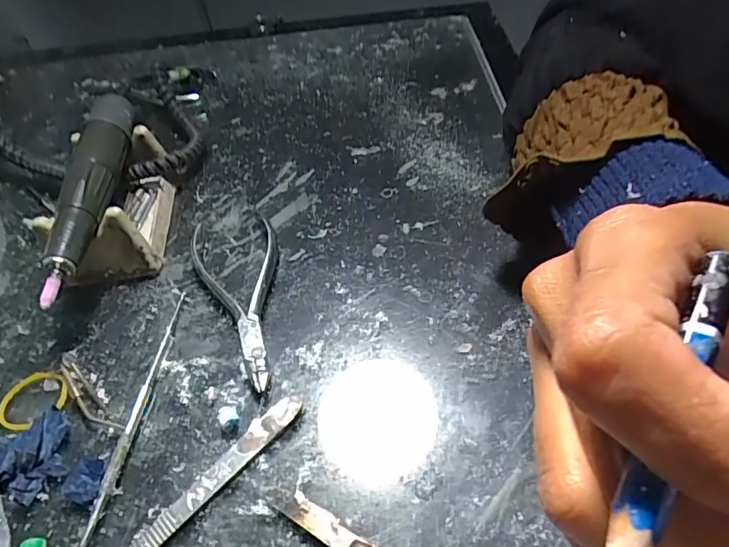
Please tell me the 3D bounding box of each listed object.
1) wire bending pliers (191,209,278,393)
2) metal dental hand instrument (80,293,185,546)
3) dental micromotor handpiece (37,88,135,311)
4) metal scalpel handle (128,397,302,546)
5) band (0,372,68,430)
[{"bbox_3d":[-0.063,0.008,0.284,0.049,0.012,0.124,-22,50,-13],"label":"wire bending pliers"},{"bbox_3d":[-0.109,0.071,0.239,0.007,0.006,0.150,0,49,5],"label":"metal dental hand instrument"},{"bbox_3d":[-0.157,-0.051,0.291,0.025,0.023,0.162,-9,49,-2],"label":"dental micromotor handpiece"},{"bbox_3d":[-0.078,0.099,0.211,0.012,0.005,0.132,34,60,29],"label":"metal scalpel handle"},{"bbox_3d":[-0.165,0.062,0.253,0.032,0.004,0.029,-34,54,-22],"label":"band"}]

